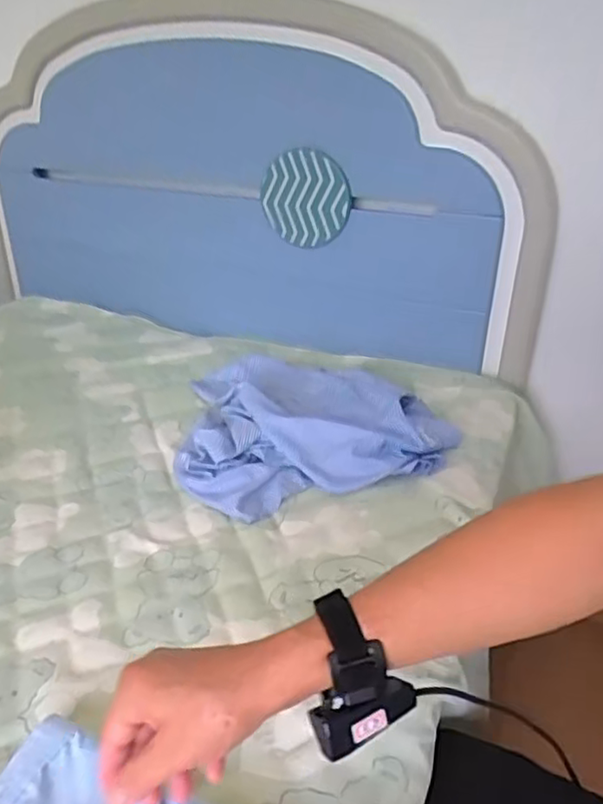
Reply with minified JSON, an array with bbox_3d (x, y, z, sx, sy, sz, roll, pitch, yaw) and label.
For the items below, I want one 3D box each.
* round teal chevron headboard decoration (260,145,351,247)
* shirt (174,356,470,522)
[{"bbox_3d":[0.007,-0.378,1.199,0.180,0.172,0.038,-19,35,31],"label":"round teal chevron headboard decoration"},{"bbox_3d":[-0.008,0.014,1.039,0.403,0.073,0.394,-10,30,-18],"label":"shirt"}]

